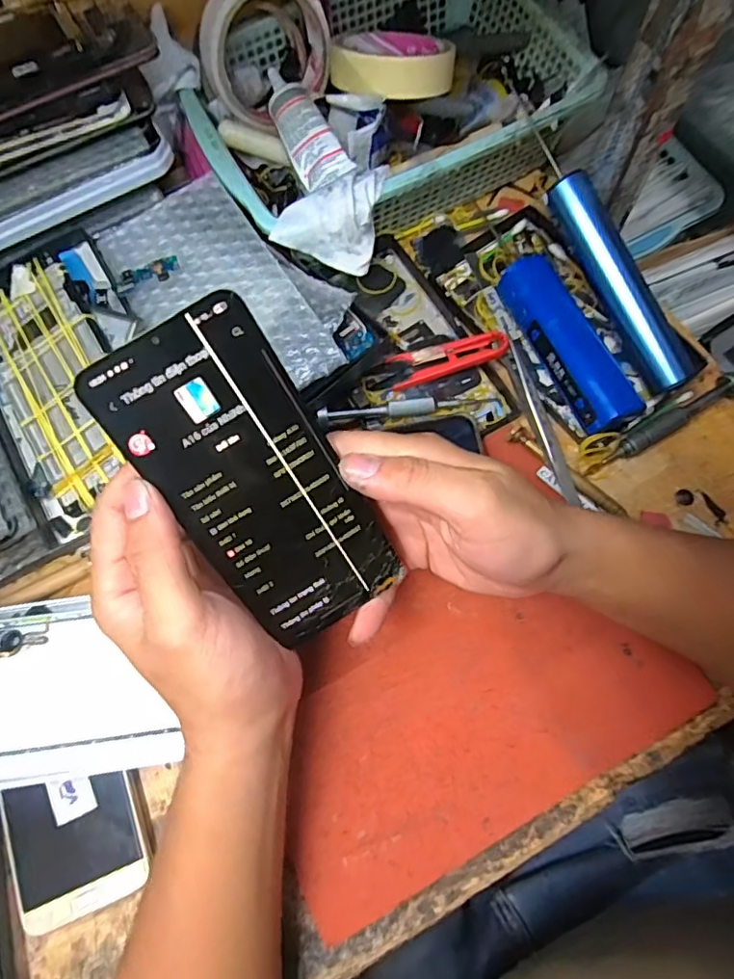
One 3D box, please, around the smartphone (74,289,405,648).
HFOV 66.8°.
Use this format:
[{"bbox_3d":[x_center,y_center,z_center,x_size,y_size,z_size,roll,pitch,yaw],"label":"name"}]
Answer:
[{"bbox_3d":[-0.048,0.000,0.250,0.073,0.004,0.158,-32,116,-4],"label":"smartphone"}]

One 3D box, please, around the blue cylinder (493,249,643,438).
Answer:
[{"bbox_3d":[0.134,-0.099,0.382,0.035,0.032,0.132,-22,73,-5],"label":"blue cylinder"}]

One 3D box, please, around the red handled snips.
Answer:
[{"bbox_3d":[0.047,-0.087,0.385,0.098,0.014,0.023,-15,72,11],"label":"red handled snips"}]

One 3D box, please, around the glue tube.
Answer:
[{"bbox_3d":[-0.045,-0.253,0.389,0.034,0.018,0.094,-28,86,-7],"label":"glue tube"}]

